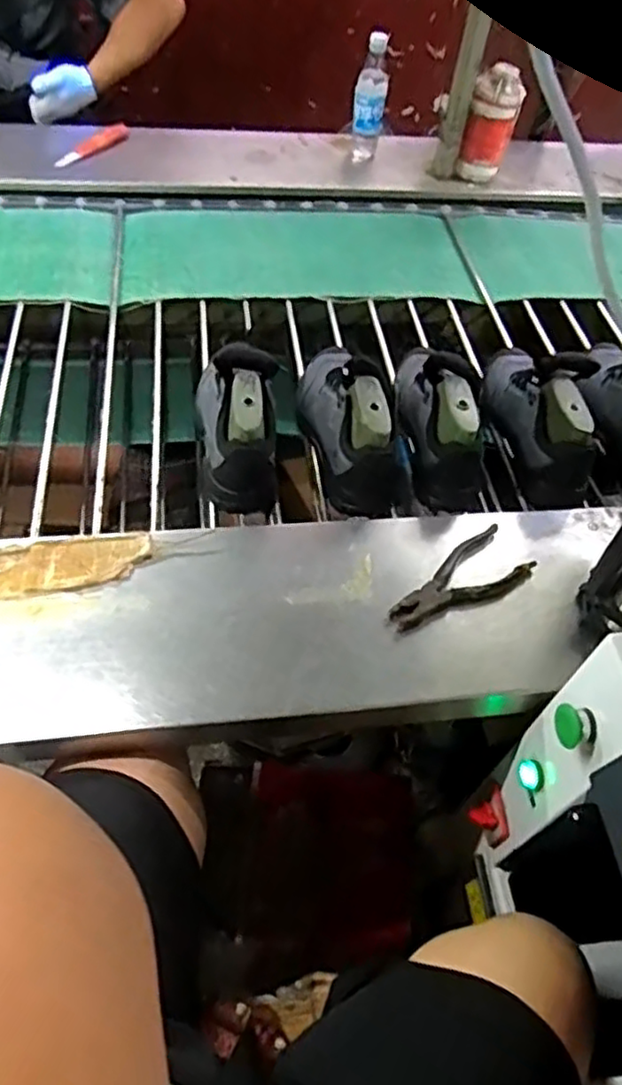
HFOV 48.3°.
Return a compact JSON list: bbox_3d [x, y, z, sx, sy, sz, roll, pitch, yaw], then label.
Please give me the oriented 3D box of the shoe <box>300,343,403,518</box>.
[{"bbox_3d":[0.046,-0.181,0.935,0.106,0.147,0.286,-12,55,-13],"label":"shoe"}]

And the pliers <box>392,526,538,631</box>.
[{"bbox_3d":[0.166,0.044,0.782,0.184,0.024,0.083,-28,60,-22],"label":"pliers"}]

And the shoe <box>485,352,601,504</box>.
[{"bbox_3d":[0.309,-0.184,0.949,0.099,0.152,0.281,3,51,-3],"label":"shoe"}]

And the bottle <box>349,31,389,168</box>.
[{"bbox_3d":[0.117,-0.875,1.407,0.068,0.243,0.058,7,53,1],"label":"bottle"}]

